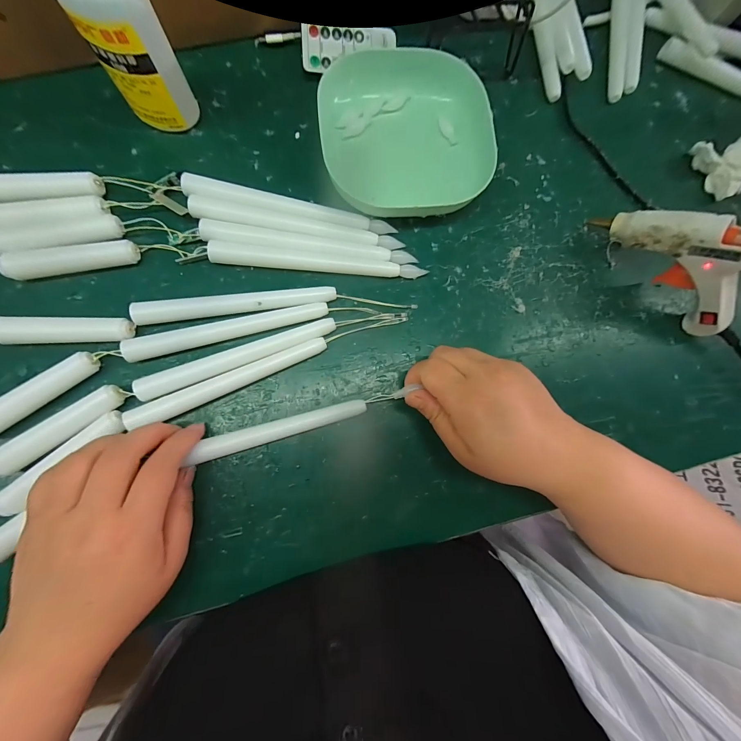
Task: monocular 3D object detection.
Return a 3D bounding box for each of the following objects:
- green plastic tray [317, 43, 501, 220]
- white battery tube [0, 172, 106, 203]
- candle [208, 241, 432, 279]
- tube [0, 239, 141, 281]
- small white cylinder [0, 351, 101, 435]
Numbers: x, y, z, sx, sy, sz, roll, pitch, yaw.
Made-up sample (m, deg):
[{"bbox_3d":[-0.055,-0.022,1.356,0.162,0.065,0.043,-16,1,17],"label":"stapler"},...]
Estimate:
[{"bbox_3d":[0.031,-0.205,0.273,0.142,0.033,0.136,-8,83,-6],"label":"green plastic tray"},{"bbox_3d":[-0.263,-0.143,0.247,0.093,0.021,0.017,-6,83,-6],"label":"white battery tube"},{"bbox_3d":[-0.042,-0.089,0.260,0.171,0.014,0.015,4,82,-4],"label":"candle"},{"bbox_3d":[-0.229,-0.084,0.241,0.090,0.020,0.016,-11,83,-6],"label":"tube"},{"bbox_3d":[-0.241,0.018,0.227,0.091,0.020,0.017,-36,87,-8],"label":"small white cylinder"}]

